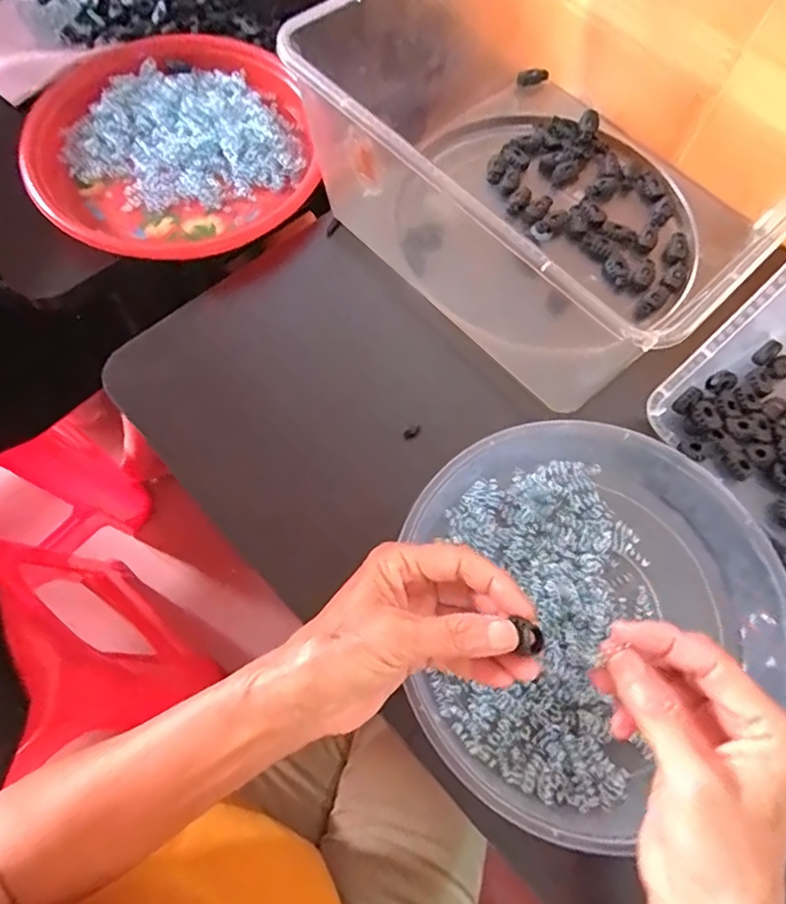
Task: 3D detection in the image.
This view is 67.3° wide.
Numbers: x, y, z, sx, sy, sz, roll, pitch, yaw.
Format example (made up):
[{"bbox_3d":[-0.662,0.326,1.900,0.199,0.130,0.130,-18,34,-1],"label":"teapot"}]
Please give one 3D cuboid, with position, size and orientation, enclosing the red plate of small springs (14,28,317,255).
[{"bbox_3d":[-0.181,-0.255,0.494,0.219,0.041,0.224,1,68,-3],"label":"red plate of small springs"}]

